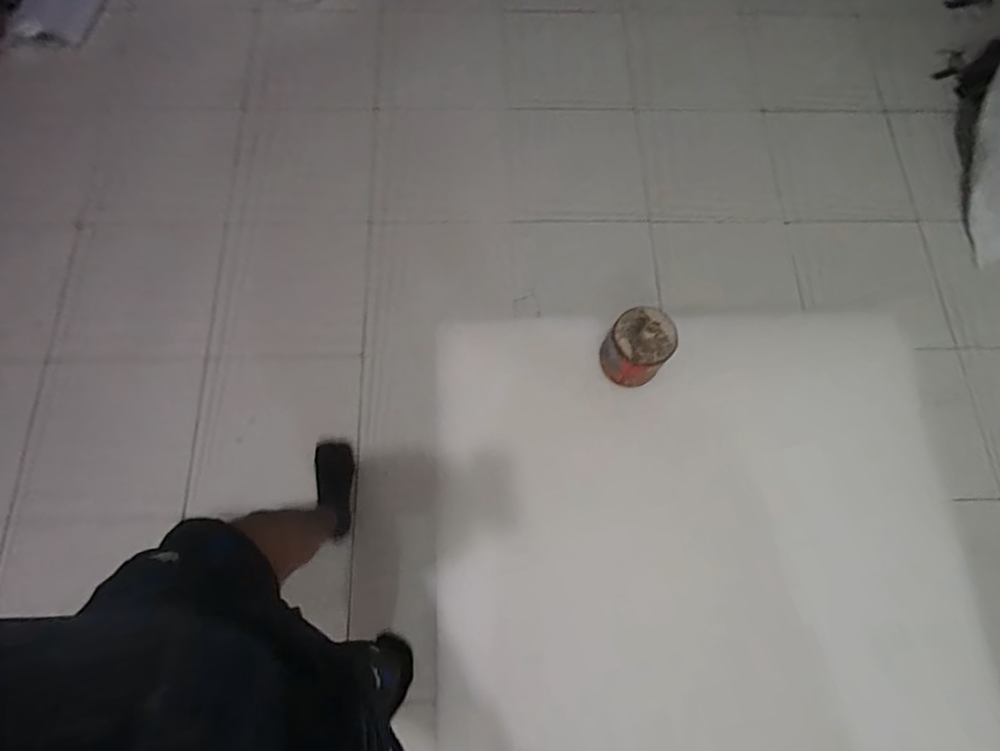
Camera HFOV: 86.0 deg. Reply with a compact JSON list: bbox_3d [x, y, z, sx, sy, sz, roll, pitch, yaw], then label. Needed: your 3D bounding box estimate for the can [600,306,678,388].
[{"bbox_3d":[0.331,-0.072,1.282,0.145,0.147,0.175,32,74,10],"label":"can"}]

